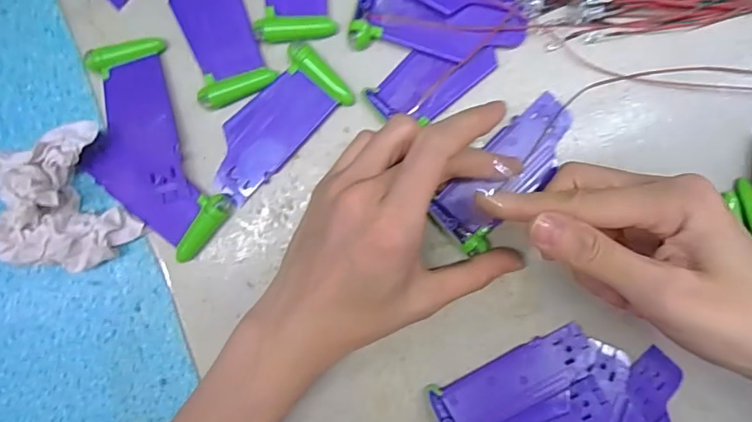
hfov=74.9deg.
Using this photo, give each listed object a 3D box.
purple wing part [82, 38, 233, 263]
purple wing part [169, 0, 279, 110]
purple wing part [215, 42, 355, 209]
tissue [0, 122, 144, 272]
[{"bbox_3d":[-0.128,-0.031,0.272,0.063,0.010,0.120,-24,90,5],"label":"purple wing part"},{"bbox_3d":[-0.089,-0.105,0.270,0.039,0.008,0.091,-18,90,5],"label":"purple wing part"},{"bbox_3d":[-0.057,-0.045,0.268,0.040,0.006,0.088,41,94,2],"label":"purple wing part"},{"bbox_3d":[-0.167,-0.004,0.262,0.060,0.036,0.070,-15,90,5],"label":"tissue"}]

